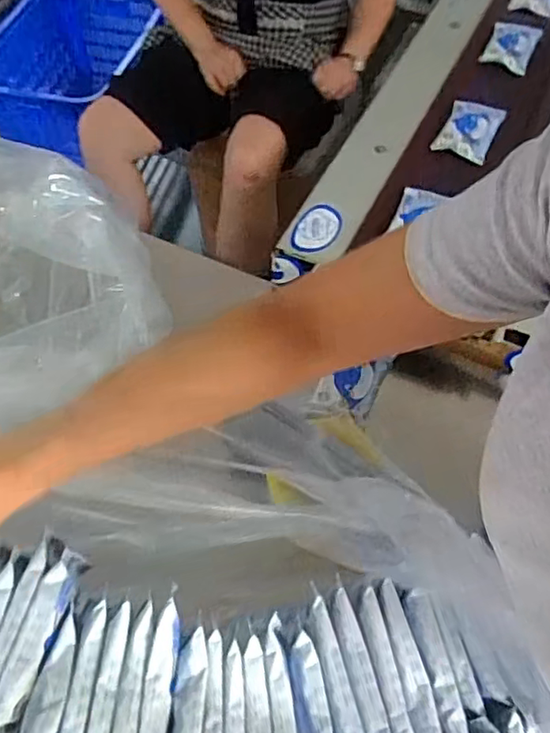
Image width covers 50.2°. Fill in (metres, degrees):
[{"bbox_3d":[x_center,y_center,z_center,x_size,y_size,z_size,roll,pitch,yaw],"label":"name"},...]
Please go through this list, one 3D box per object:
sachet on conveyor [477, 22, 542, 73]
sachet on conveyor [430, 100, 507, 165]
[{"bbox_3d":[0.422,-0.575,1.041,0.081,0.022,0.128,24,61,11],"label":"sachet on conveyor"},{"bbox_3d":[0.308,-0.374,0.924,0.080,0.023,0.110,25,61,11],"label":"sachet on conveyor"}]

